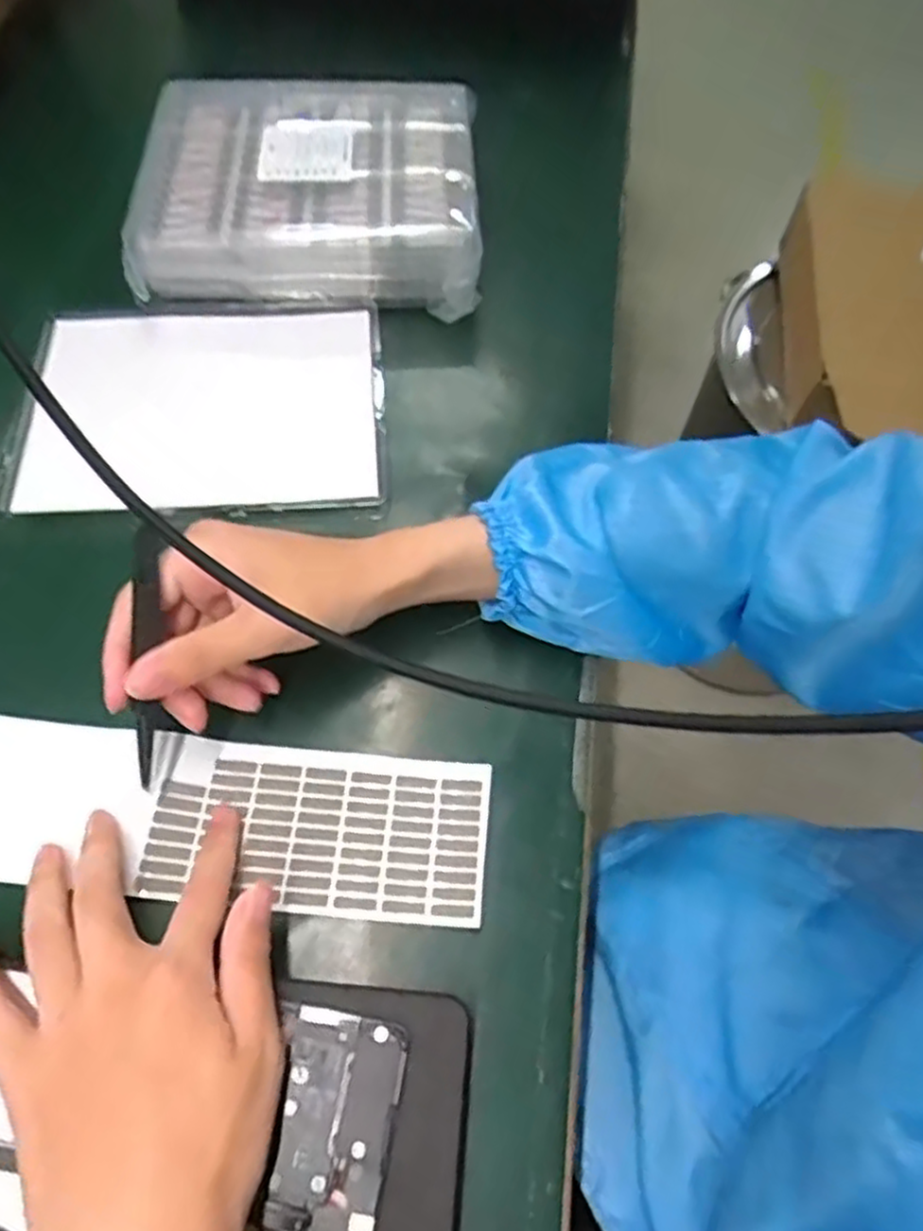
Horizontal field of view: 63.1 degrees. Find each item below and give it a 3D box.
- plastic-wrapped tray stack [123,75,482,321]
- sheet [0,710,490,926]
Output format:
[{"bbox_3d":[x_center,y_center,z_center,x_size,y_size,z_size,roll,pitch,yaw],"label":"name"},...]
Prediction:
[{"bbox_3d":[-0.102,-0.288,0.517,0.218,0.064,0.185,-1,61,-4],"label":"plastic-wrapped tray stack"},{"bbox_3d":[-0.147,0.087,0.341,0.313,0.008,0.073,6,61,0],"label":"sheet"}]

